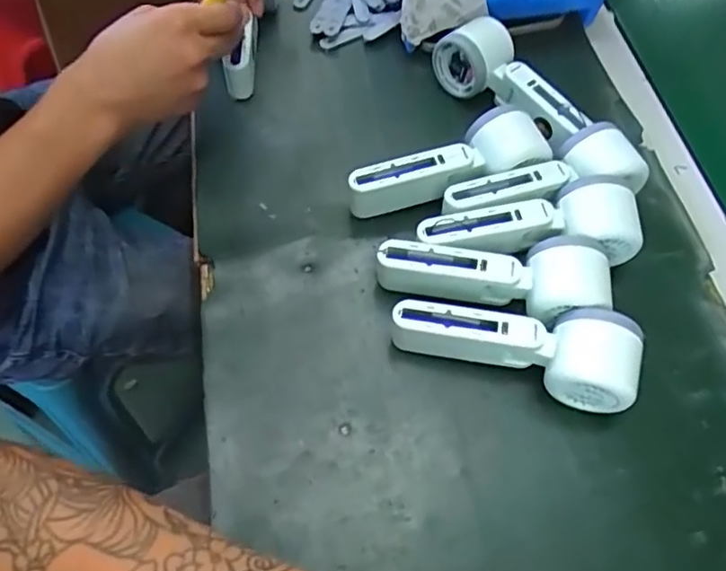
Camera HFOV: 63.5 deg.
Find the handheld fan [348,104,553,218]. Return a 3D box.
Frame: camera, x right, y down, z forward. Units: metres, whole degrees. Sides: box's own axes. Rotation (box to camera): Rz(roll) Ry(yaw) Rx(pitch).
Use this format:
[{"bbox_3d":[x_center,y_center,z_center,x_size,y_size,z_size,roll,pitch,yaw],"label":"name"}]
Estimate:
[{"bbox_3d":[0.068,-0.098,0.480,0.165,0.044,0.060,-15,63,-11],"label":"handheld fan"}]

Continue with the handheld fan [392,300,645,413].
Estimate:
[{"bbox_3d":[0.104,0.038,0.409,0.166,0.053,0.058,15,62,6],"label":"handheld fan"}]

